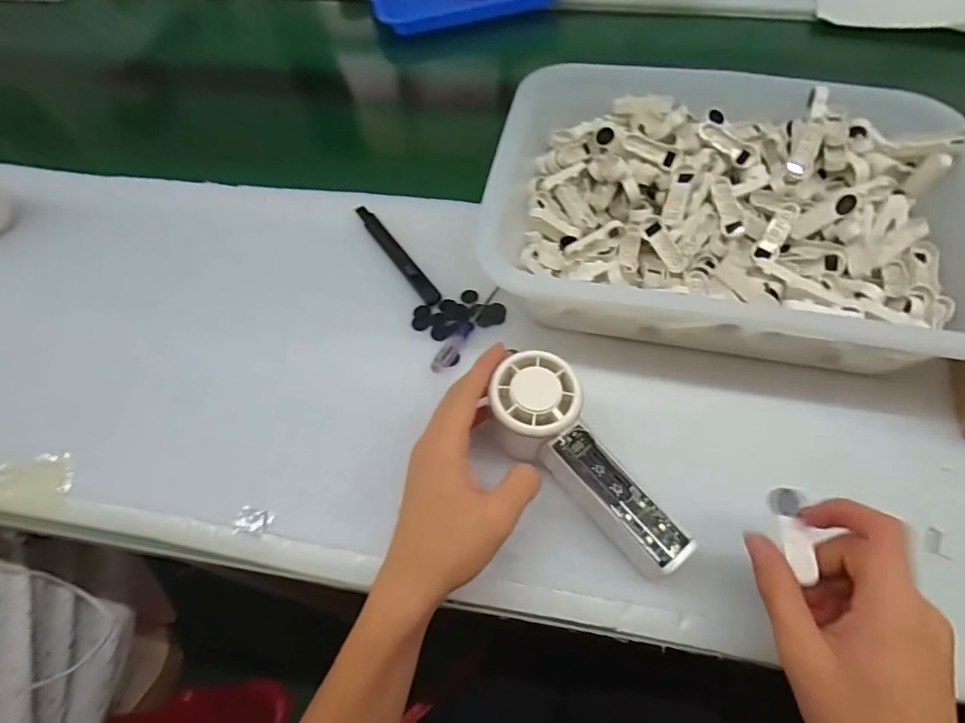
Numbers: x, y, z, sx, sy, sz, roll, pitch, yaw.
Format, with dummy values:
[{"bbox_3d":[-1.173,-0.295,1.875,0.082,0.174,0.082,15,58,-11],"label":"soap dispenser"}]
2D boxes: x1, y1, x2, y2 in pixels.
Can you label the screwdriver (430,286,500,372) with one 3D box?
[{"bbox_3d":[-0.013,-0.028,0.412,0.012,0.012,0.093,22,62,15],"label":"screwdriver"}]

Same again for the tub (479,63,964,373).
[{"bbox_3d":[0.189,-0.126,0.419,0.352,0.080,0.256,12,59,9],"label":"tub"}]

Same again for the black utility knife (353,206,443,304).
[{"bbox_3d":[-0.078,-0.097,0.460,0.016,0.012,0.137,-31,62,-16],"label":"black utility knife"}]

